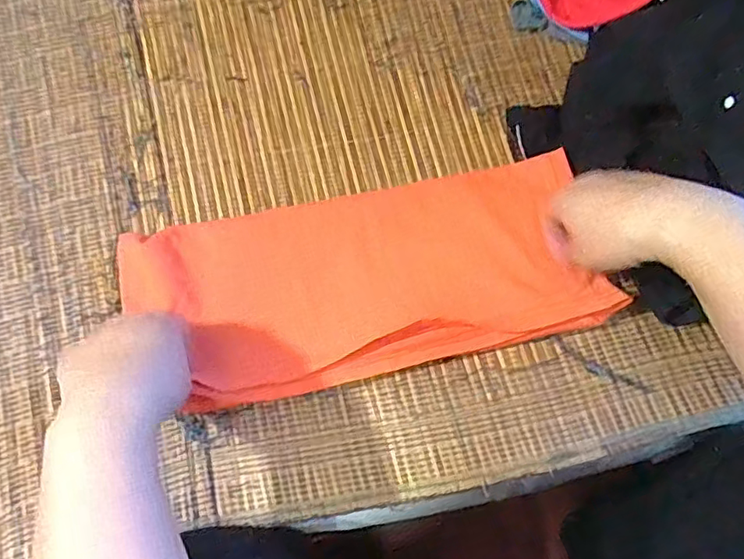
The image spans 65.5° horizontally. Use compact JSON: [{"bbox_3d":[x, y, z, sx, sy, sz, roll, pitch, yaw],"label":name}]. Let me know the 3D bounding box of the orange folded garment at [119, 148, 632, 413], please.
[{"bbox_3d":[-0.005,-0.001,0.446,0.350,0.024,0.156,-9,73,-3],"label":"orange folded garment"}]

